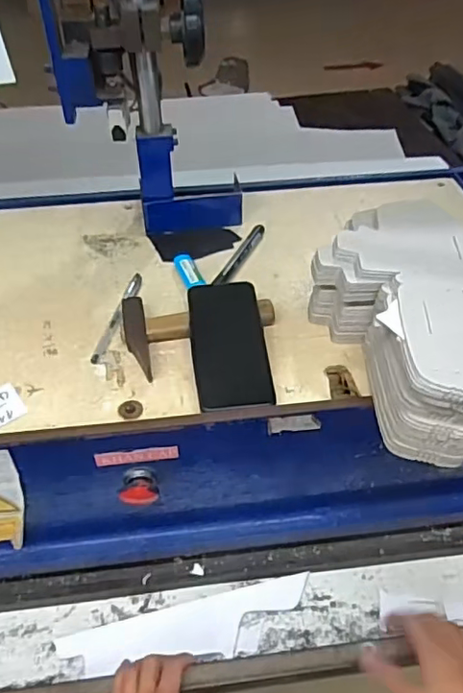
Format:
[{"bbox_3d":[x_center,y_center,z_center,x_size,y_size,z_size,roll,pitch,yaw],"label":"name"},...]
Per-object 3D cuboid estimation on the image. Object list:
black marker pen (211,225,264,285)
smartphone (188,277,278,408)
[{"bbox_3d":[0.011,-0.119,0.732,0.018,0.018,0.140,16,40,20],"label":"black marker pen"},{"bbox_3d":[-0.003,-0.004,0.598,0.075,0.009,0.151,-6,63,-4],"label":"smartphone"}]

